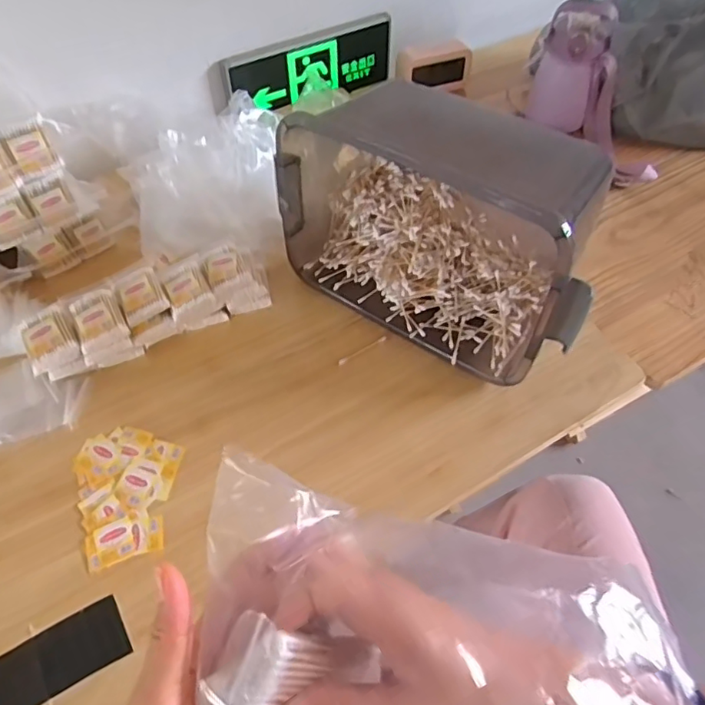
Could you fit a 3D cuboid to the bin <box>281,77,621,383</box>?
[{"bbox_3d":[0.109,-0.164,0.691,0.404,0.247,0.213,30,61,21],"label":"bin"}]

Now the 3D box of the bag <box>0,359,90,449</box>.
[{"bbox_3d":[-0.421,0.060,0.708,0.157,0.017,0.115,-17,56,-10],"label":"bag"}]

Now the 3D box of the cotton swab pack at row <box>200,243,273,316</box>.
[{"bbox_3d":[-0.156,-0.102,0.762,0.080,0.066,0.082,-20,56,-12],"label":"cotton swab pack at row"}]

